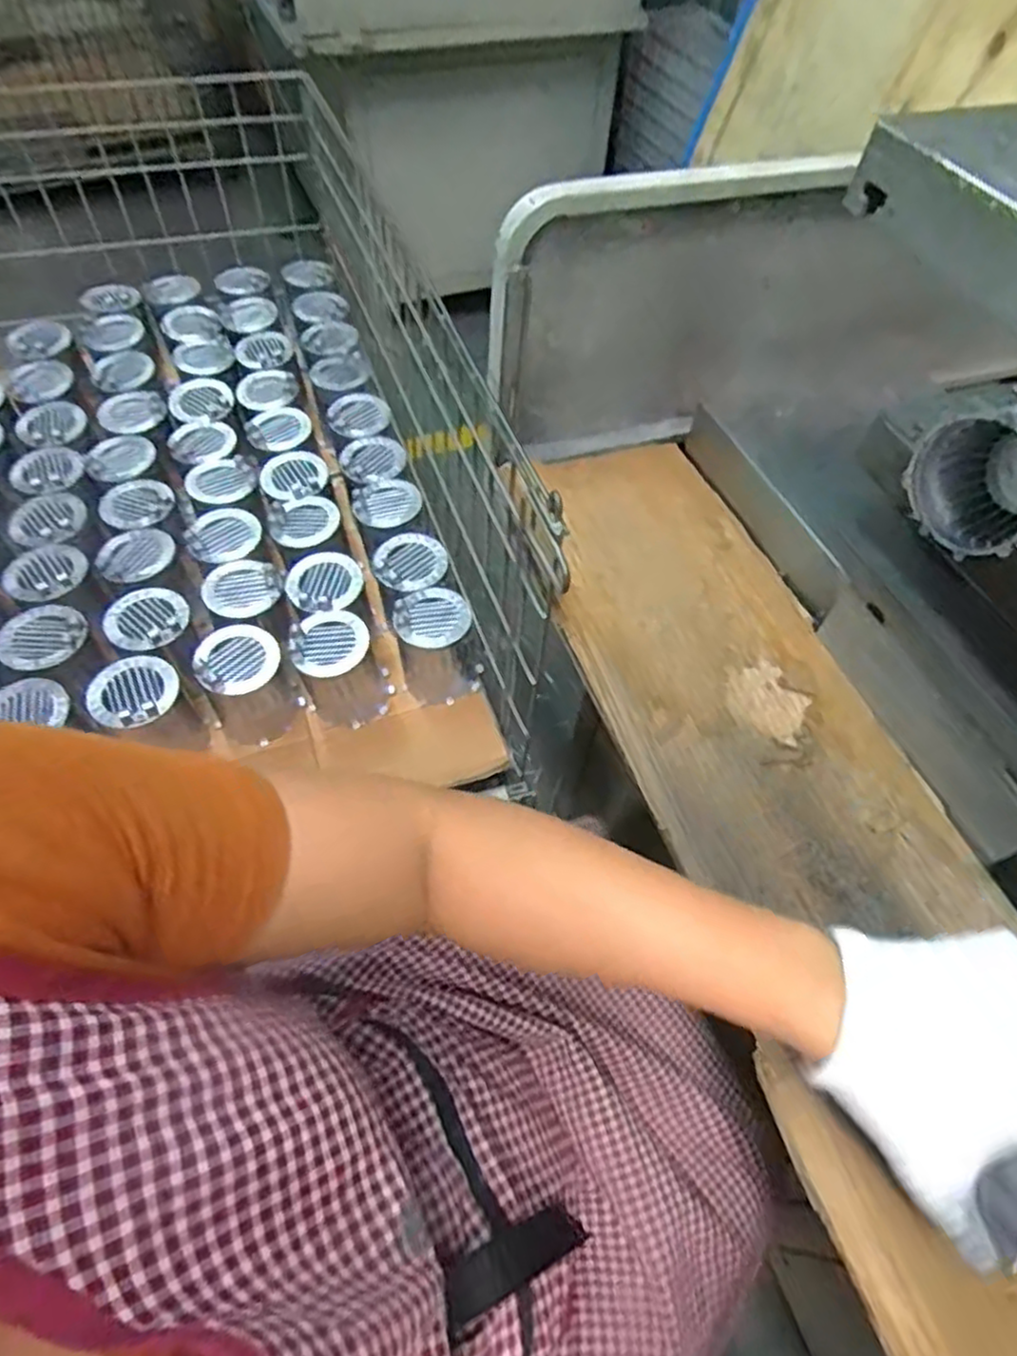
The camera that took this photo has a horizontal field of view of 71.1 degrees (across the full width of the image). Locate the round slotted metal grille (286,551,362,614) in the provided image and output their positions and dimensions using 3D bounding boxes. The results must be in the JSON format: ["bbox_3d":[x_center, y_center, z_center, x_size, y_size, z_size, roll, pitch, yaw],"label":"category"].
[{"bbox_3d":[-0.217,-0.113,0.837,0.083,0.013,0.091,1,56,-2],"label":"round slotted metal grille"}]

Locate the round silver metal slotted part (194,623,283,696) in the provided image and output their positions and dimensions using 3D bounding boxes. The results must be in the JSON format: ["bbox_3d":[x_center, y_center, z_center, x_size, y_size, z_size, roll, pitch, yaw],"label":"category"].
[{"bbox_3d":[-0.292,-0.022,0.767,0.084,0.016,0.086,1,56,-2],"label":"round silver metal slotted part"}]

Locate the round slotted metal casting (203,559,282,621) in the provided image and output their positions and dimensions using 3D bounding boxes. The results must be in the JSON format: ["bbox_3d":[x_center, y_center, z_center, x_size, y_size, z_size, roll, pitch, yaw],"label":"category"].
[{"bbox_3d":[-0.310,-0.106,0.829,0.082,0.011,0.086,1,56,-2],"label":"round slotted metal casting"}]

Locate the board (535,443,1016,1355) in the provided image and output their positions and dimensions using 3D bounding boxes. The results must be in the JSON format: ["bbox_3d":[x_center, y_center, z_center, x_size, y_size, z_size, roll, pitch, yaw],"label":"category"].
[{"bbox_3d":[0.197,0.072,0.519,0.202,0.020,0.732,-13,58,-11],"label":"board"}]

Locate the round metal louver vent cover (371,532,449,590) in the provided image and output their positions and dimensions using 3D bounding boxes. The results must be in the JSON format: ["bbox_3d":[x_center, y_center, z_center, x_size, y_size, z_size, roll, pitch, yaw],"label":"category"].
[{"bbox_3d":[-0.119,-0.144,0.858,0.087,0.004,0.090,-2,56,-4],"label":"round metal louver vent cover"}]

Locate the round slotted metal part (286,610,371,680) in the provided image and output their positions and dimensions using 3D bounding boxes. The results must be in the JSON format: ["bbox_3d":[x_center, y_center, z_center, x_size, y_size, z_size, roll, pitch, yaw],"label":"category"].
[{"bbox_3d":[-0.199,-0.040,0.786,0.086,0.014,0.080,1,56,-2],"label":"round slotted metal part"}]

